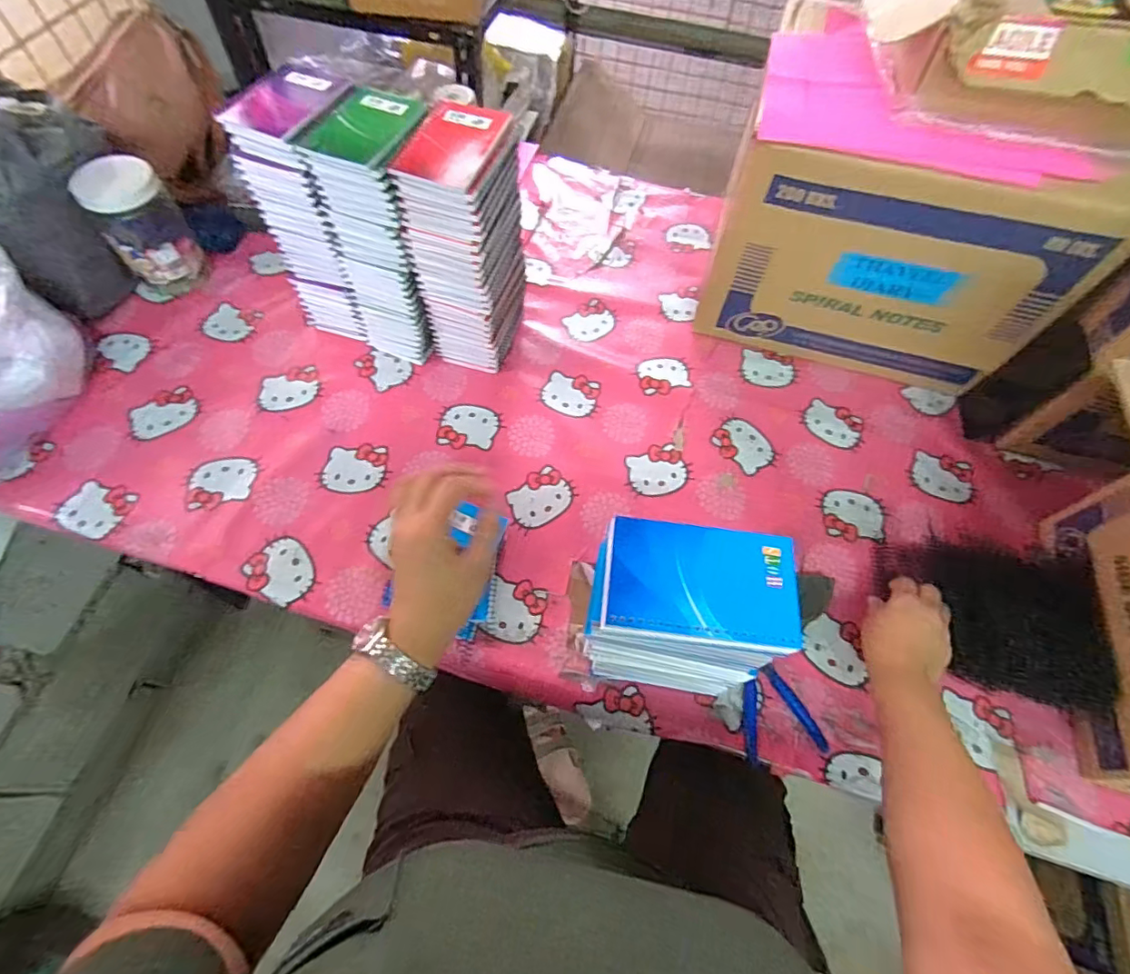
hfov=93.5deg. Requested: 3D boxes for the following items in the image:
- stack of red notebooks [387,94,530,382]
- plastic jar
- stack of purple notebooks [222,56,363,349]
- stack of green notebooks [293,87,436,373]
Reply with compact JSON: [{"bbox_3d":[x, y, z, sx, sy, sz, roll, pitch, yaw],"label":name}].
[{"bbox_3d":[-0.117,-0.286,0.668,0.094,0.283,0.134,18,62,7],"label":"stack of red notebooks"},{"bbox_3d":[-0.600,-0.371,0.769,0.099,0.169,0.089,-32,68,-18],"label":"plastic jar"},{"bbox_3d":[-0.309,-0.347,0.698,0.106,0.287,0.128,18,62,7],"label":"stack of purple notebooks"},{"bbox_3d":[-0.221,-0.307,0.675,0.106,0.284,0.124,12,62,3],"label":"stack of green notebooks"}]

